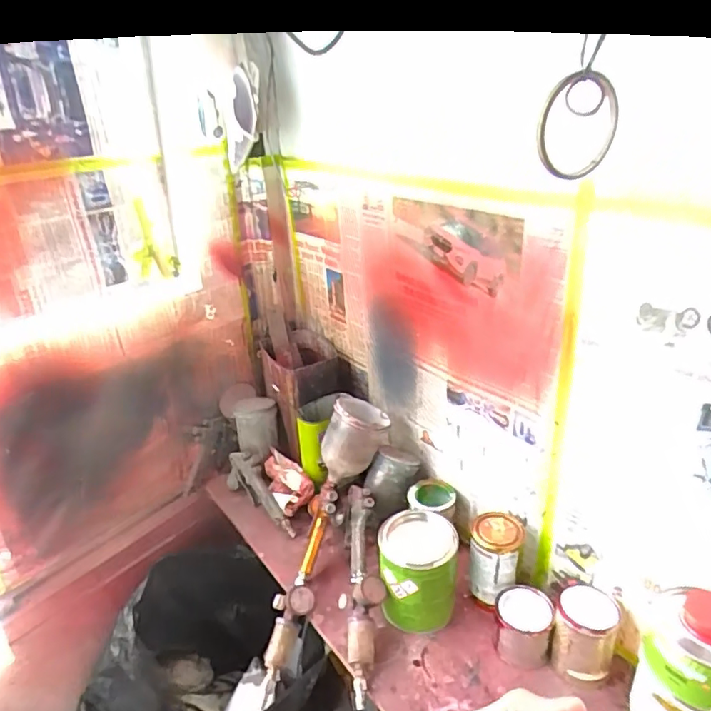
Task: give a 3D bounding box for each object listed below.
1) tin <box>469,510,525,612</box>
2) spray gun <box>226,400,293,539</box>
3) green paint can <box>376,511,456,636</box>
[{"bbox_3d":[0.199,0.301,0.780,0.066,0.130,0.070,-2,27,1],"label":"tin"},{"bbox_3d":[-0.190,0.209,1.018,0.109,0.099,0.273,-7,61,-9],"label":"spray gun"},{"bbox_3d":[0.089,0.306,0.776,0.103,0.124,0.099,-2,27,1],"label":"green paint can"}]

